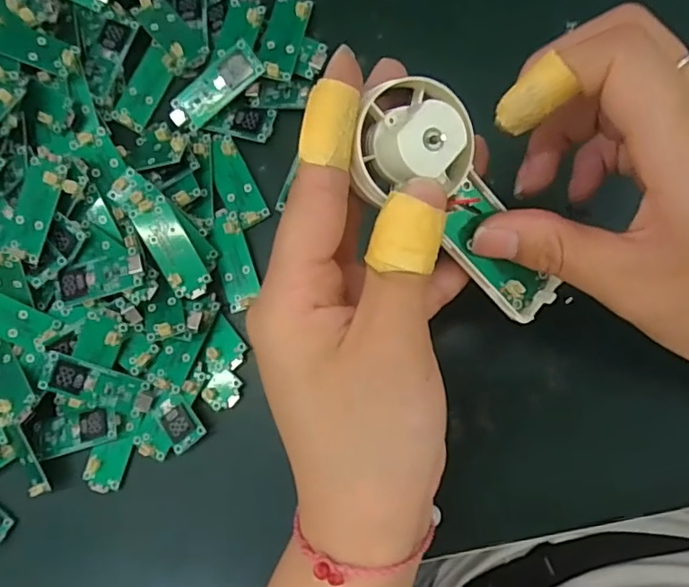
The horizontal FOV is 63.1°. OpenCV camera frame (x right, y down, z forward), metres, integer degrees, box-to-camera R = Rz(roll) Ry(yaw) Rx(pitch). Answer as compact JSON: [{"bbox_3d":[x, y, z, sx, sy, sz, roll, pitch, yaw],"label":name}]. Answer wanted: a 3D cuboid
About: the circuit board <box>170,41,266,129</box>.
[{"bbox_3d":[-0.064,-0.101,0.275,0.050,0.004,0.018,-36,97,11],"label":"circuit board"}]

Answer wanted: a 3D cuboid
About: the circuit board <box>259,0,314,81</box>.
[{"bbox_3d":[-0.030,-0.129,0.280,0.019,0.009,0.047,14,86,10],"label":"circuit board"}]

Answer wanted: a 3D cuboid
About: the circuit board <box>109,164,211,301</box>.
[{"bbox_3d":[-0.087,-0.029,0.268,0.021,0.008,0.065,-35,93,-11],"label":"circuit board"}]

